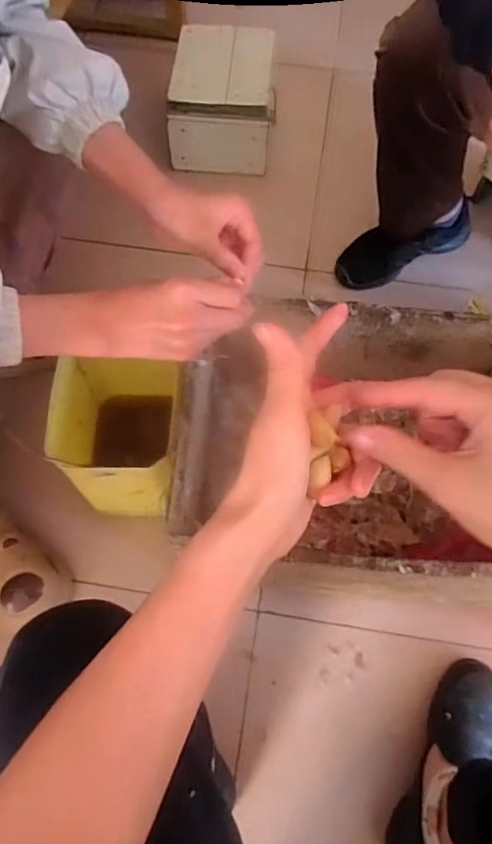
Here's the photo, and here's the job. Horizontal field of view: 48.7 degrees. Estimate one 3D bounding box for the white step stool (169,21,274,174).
[{"bbox_3d":[-0.043,-0.651,1.103,0.207,0.145,0.291,2,65,-1],"label":"white step stool"}]

